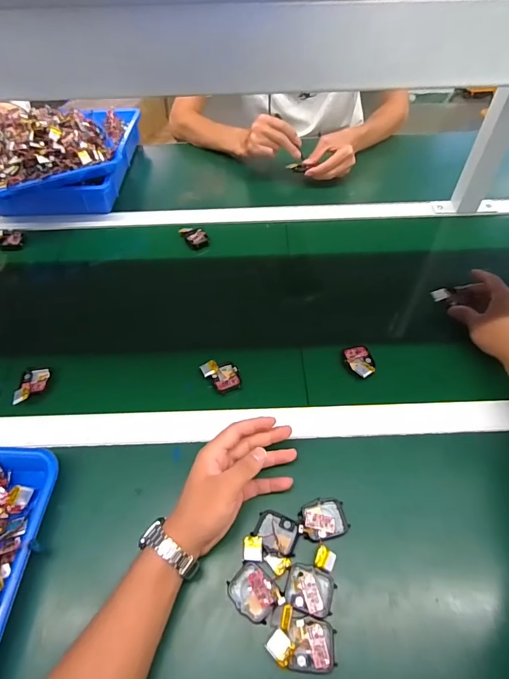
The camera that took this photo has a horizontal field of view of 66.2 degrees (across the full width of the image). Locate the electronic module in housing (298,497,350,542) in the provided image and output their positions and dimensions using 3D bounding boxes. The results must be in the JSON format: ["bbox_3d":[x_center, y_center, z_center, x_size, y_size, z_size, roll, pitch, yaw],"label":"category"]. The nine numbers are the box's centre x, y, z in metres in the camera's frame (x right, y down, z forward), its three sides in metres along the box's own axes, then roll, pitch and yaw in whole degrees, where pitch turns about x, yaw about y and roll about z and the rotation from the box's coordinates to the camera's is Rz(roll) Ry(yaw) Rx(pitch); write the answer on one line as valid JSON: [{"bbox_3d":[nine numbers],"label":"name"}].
[{"bbox_3d":[0.072,0.190,0.412,0.051,0.010,0.039,-11,53,-8],"label":"electronic module in housing"}]

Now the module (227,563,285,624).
[{"bbox_3d":[0.000,0.243,0.374,0.048,0.010,0.038,36,61,25],"label":"module"}]

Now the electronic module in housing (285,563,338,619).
[{"bbox_3d":[0.054,0.241,0.376,0.045,0.007,0.040,11,53,9],"label":"electronic module in housing"}]

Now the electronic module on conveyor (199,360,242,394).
[{"bbox_3d":[-0.045,0.049,0.525,0.048,0.013,0.045,-12,53,-9],"label":"electronic module on conveyor"}]

